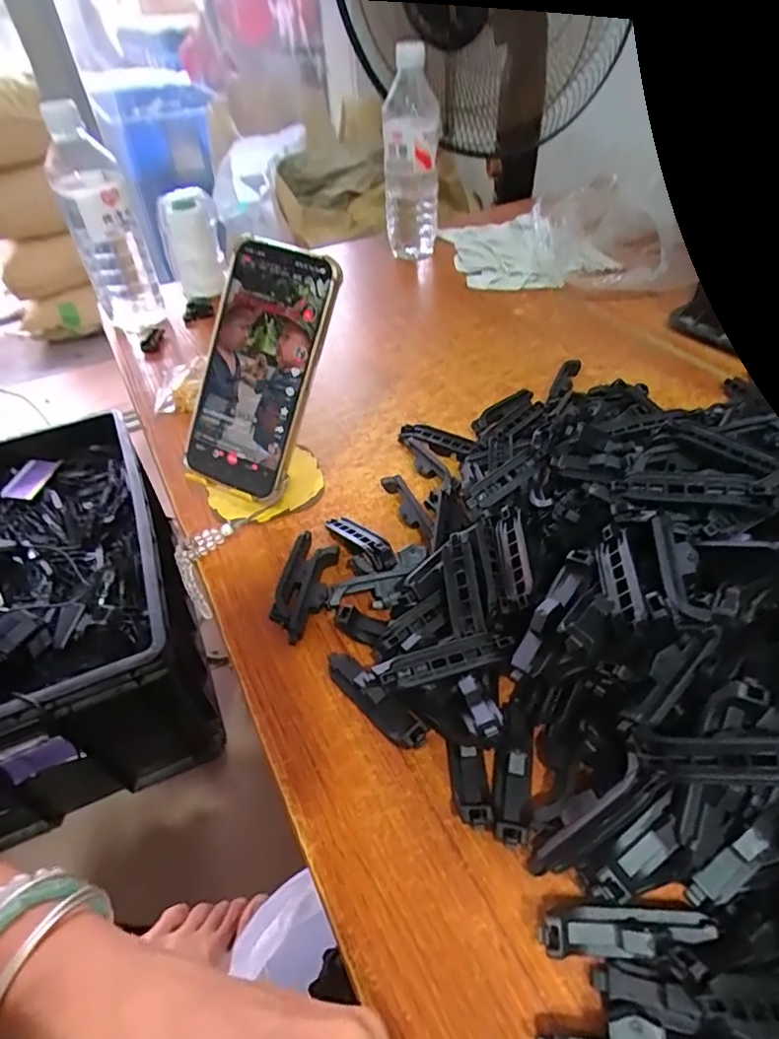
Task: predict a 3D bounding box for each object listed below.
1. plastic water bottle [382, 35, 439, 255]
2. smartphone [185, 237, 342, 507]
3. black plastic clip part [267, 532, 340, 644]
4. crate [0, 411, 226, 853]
[{"bbox_3d":[0.027,-0.455,0.712,0.069,0.219,0.055,-2,45,2],"label":"plastic water bottle"},{"bbox_3d":[-0.091,-0.102,0.384,0.080,0.167,0.011,22,11,17],"label":"smartphone"},{"bbox_3d":[-0.055,0.045,0.367,0.033,0.018,0.081,6,45,9],"label":"black plastic clip part"},{"bbox_3d":[-0.567,0.140,0.897,0.419,0.302,0.557,-19,48,-14],"label":"crate"}]

